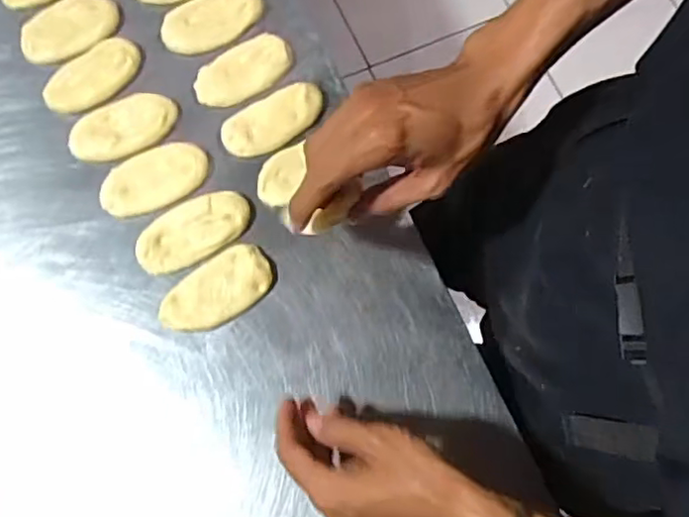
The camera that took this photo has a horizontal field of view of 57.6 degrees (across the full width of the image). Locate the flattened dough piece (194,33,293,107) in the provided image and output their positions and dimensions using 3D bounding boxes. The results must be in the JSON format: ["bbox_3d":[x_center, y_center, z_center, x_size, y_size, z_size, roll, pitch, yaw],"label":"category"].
[{"bbox_3d":[-0.098,-0.184,0.610,0.100,0.009,0.047,-36,80,-9],"label":"flattened dough piece"}]

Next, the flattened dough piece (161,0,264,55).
[{"bbox_3d":[-0.131,-0.239,0.624,0.103,0.015,0.054,-22,78,-7],"label":"flattened dough piece"}]

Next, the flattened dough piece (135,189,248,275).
[{"bbox_3d":[-0.139,-0.026,0.572,0.106,0.011,0.047,-26,79,-7],"label":"flattened dough piece"}]

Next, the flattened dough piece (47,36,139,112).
[{"bbox_3d":[-0.244,-0.177,0.610,0.099,0.016,0.047,-39,81,-10],"label":"flattened dough piece"}]

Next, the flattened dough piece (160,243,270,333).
[{"bbox_3d":[-0.113,0.030,0.557,0.103,0.019,0.051,-35,80,-9],"label":"flattened dough piece"}]

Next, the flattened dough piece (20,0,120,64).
[{"bbox_3d":[-0.270,-0.227,0.613,0.095,0.017,0.054,-23,78,-7],"label":"flattened dough piece"}]

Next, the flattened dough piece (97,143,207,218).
[{"bbox_3d":[-0.179,-0.074,0.587,0.102,0.014,0.048,-26,79,-7],"label":"flattened dough piece"}]

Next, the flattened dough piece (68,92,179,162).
[{"bbox_3d":[-0.210,-0.126,0.592,0.102,0.015,0.043,-29,79,-8],"label":"flattened dough piece"}]

